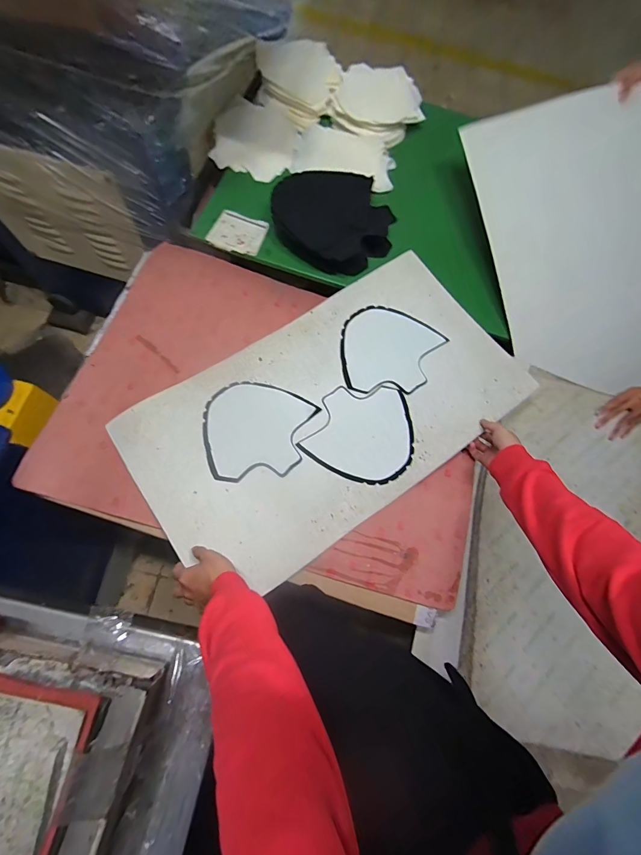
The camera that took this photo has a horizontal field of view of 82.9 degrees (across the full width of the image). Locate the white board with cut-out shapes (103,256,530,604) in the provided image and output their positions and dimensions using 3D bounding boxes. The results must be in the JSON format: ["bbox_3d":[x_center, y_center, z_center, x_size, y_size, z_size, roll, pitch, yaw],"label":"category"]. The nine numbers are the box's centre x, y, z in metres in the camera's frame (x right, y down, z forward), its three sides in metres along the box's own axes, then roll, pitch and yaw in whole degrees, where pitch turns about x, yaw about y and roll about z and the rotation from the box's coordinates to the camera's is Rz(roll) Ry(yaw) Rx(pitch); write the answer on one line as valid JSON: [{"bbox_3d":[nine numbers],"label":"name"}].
[{"bbox_3d":[0.026,-0.041,0.682,0.702,0.057,0.401,-33,76,-9],"label":"white board with cut-out shapes"}]

